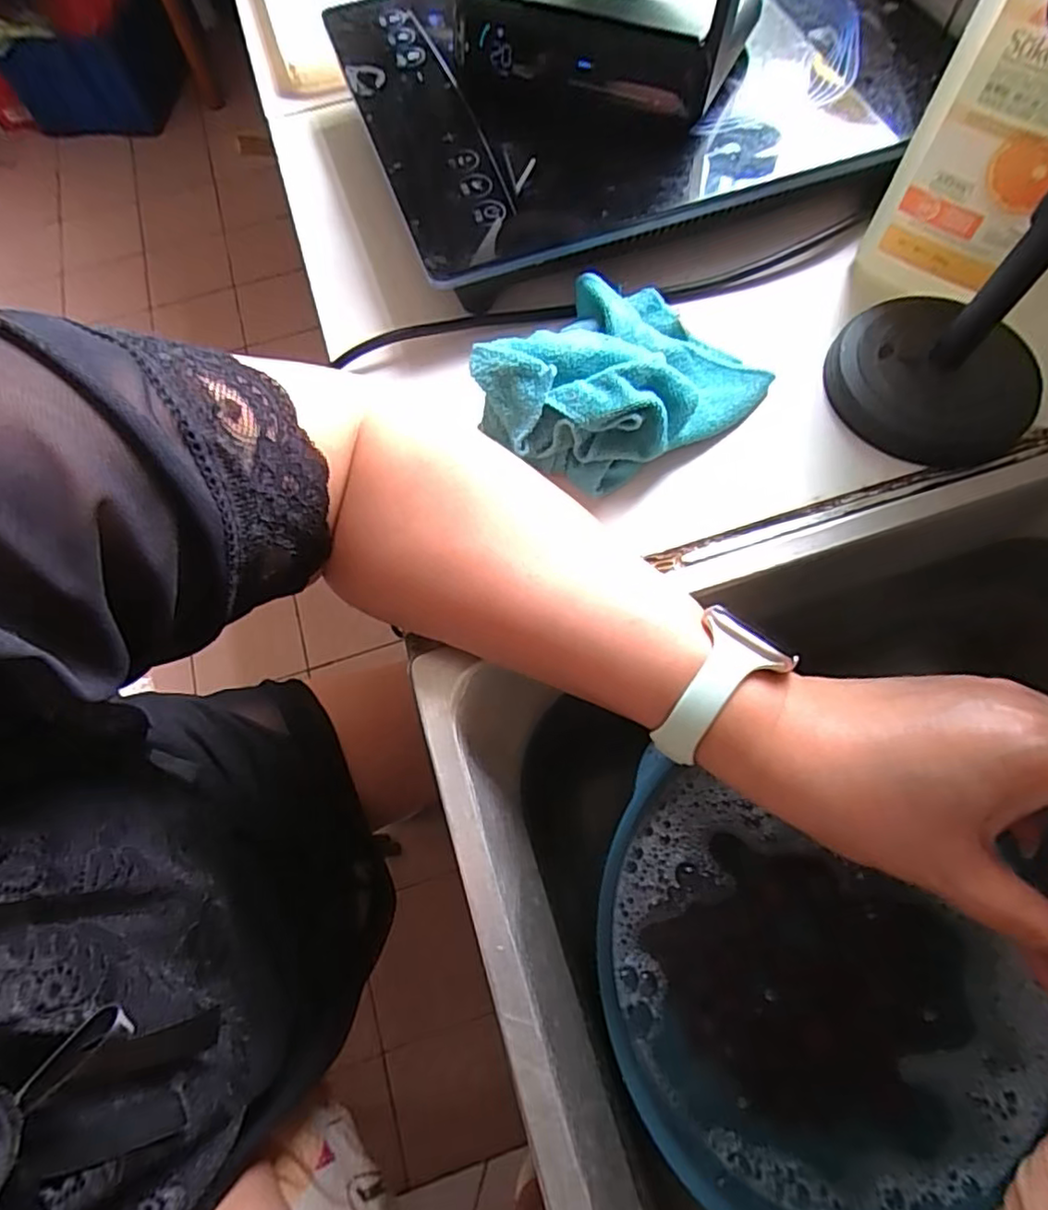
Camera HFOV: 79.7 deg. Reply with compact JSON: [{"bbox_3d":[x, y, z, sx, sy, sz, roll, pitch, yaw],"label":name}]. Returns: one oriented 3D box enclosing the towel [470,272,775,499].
[{"bbox_3d":[0.049,-0.121,0.336,0.116,0.054,0.144,40,74,17],"label":"towel"}]

